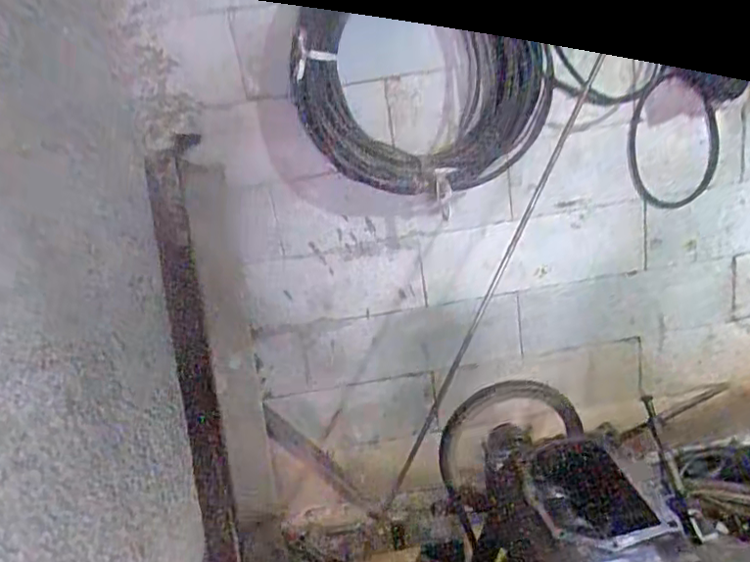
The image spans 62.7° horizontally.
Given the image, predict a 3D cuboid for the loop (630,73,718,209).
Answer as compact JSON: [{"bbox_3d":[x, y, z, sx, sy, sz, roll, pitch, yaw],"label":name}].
[{"bbox_3d":[0.703,-0.318,1.458,0.195,0.325,0.036,-8,32,20],"label":"loop"}]

